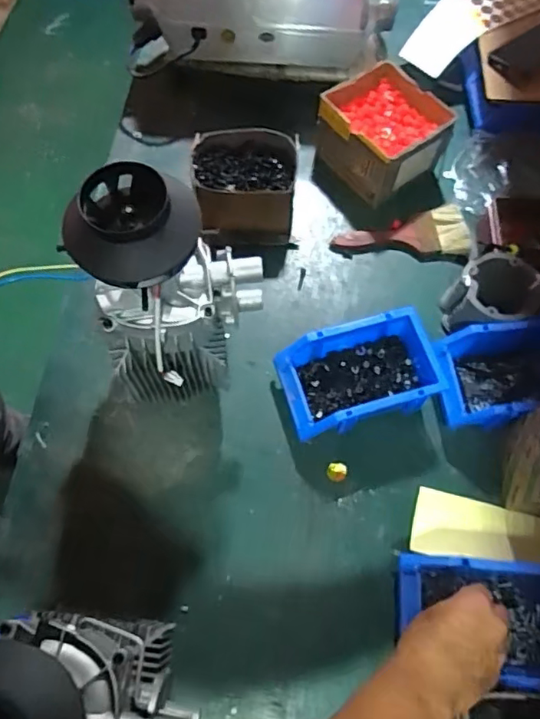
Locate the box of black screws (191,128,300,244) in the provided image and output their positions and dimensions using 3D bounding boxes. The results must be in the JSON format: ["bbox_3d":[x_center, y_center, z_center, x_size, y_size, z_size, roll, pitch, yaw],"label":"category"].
[{"bbox_3d":[-0.036,-0.246,0.755,0.137,0.090,0.112,6,68,0],"label":"box of black screws"}]

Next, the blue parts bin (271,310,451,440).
[{"bbox_3d":[0.109,0.019,0.663,0.182,0.075,0.120,-15,69,-8],"label":"blue parts bin"}]

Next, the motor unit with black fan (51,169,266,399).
[{"bbox_3d":[-0.087,-0.047,0.536,0.155,0.295,0.103,-3,68,-3],"label":"motor unit with black fan"}]

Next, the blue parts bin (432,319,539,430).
[{"bbox_3d":[0.304,0.019,0.666,0.195,0.079,0.123,-6,68,-4],"label":"blue parts bin"}]

